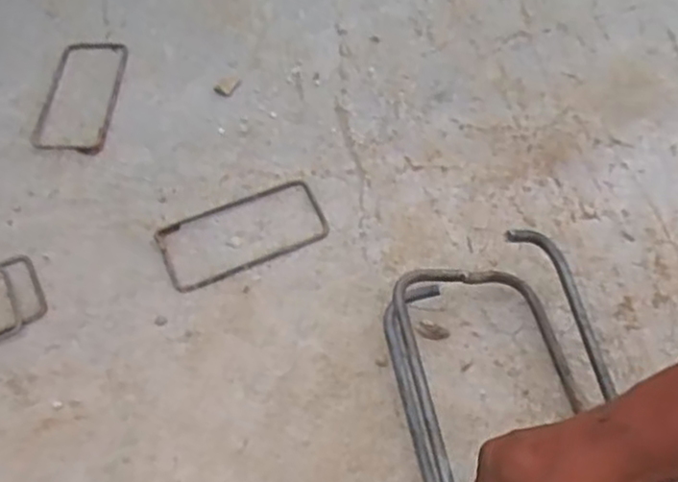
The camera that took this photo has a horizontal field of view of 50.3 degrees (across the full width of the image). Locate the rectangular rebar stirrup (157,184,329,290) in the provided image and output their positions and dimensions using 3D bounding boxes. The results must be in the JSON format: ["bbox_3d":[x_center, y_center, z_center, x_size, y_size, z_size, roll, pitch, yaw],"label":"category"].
[{"bbox_3d":[-0.087,-0.009,0.646,0.145,0.004,0.074,-21,60,-12],"label":"rectangular rebar stirrup"}]

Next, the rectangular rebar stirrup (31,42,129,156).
[{"bbox_3d":[-0.262,-0.149,0.737,0.070,0.004,0.147,2,58,2],"label":"rectangular rebar stirrup"}]

